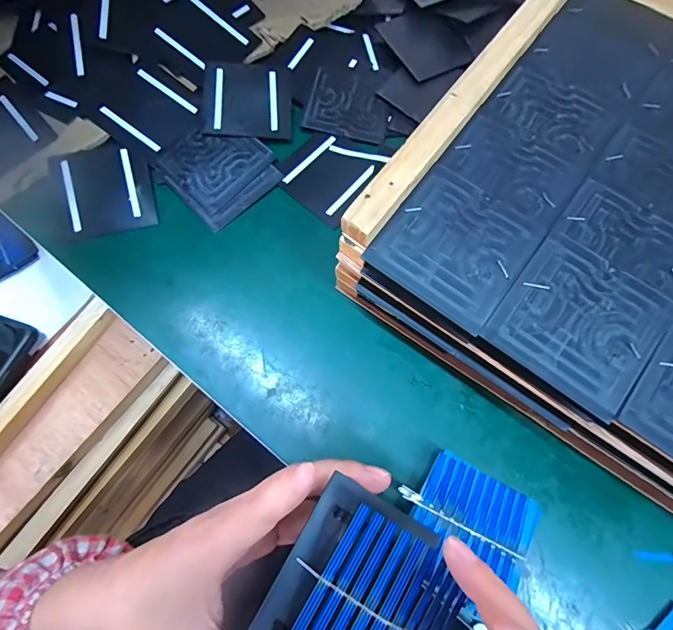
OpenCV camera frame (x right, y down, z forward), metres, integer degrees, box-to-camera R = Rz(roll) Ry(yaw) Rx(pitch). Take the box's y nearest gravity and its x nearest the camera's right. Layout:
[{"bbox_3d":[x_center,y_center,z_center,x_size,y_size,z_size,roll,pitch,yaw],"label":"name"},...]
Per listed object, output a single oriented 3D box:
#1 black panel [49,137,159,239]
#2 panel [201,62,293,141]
[{"bbox_3d":[-0.195,-0.107,0.322,0.072,0.008,0.083,-18,74,-6],"label":"black panel"},{"bbox_3d":[-0.081,-0.198,0.350,0.078,0.005,0.079,1,74,-9],"label":"panel"}]

